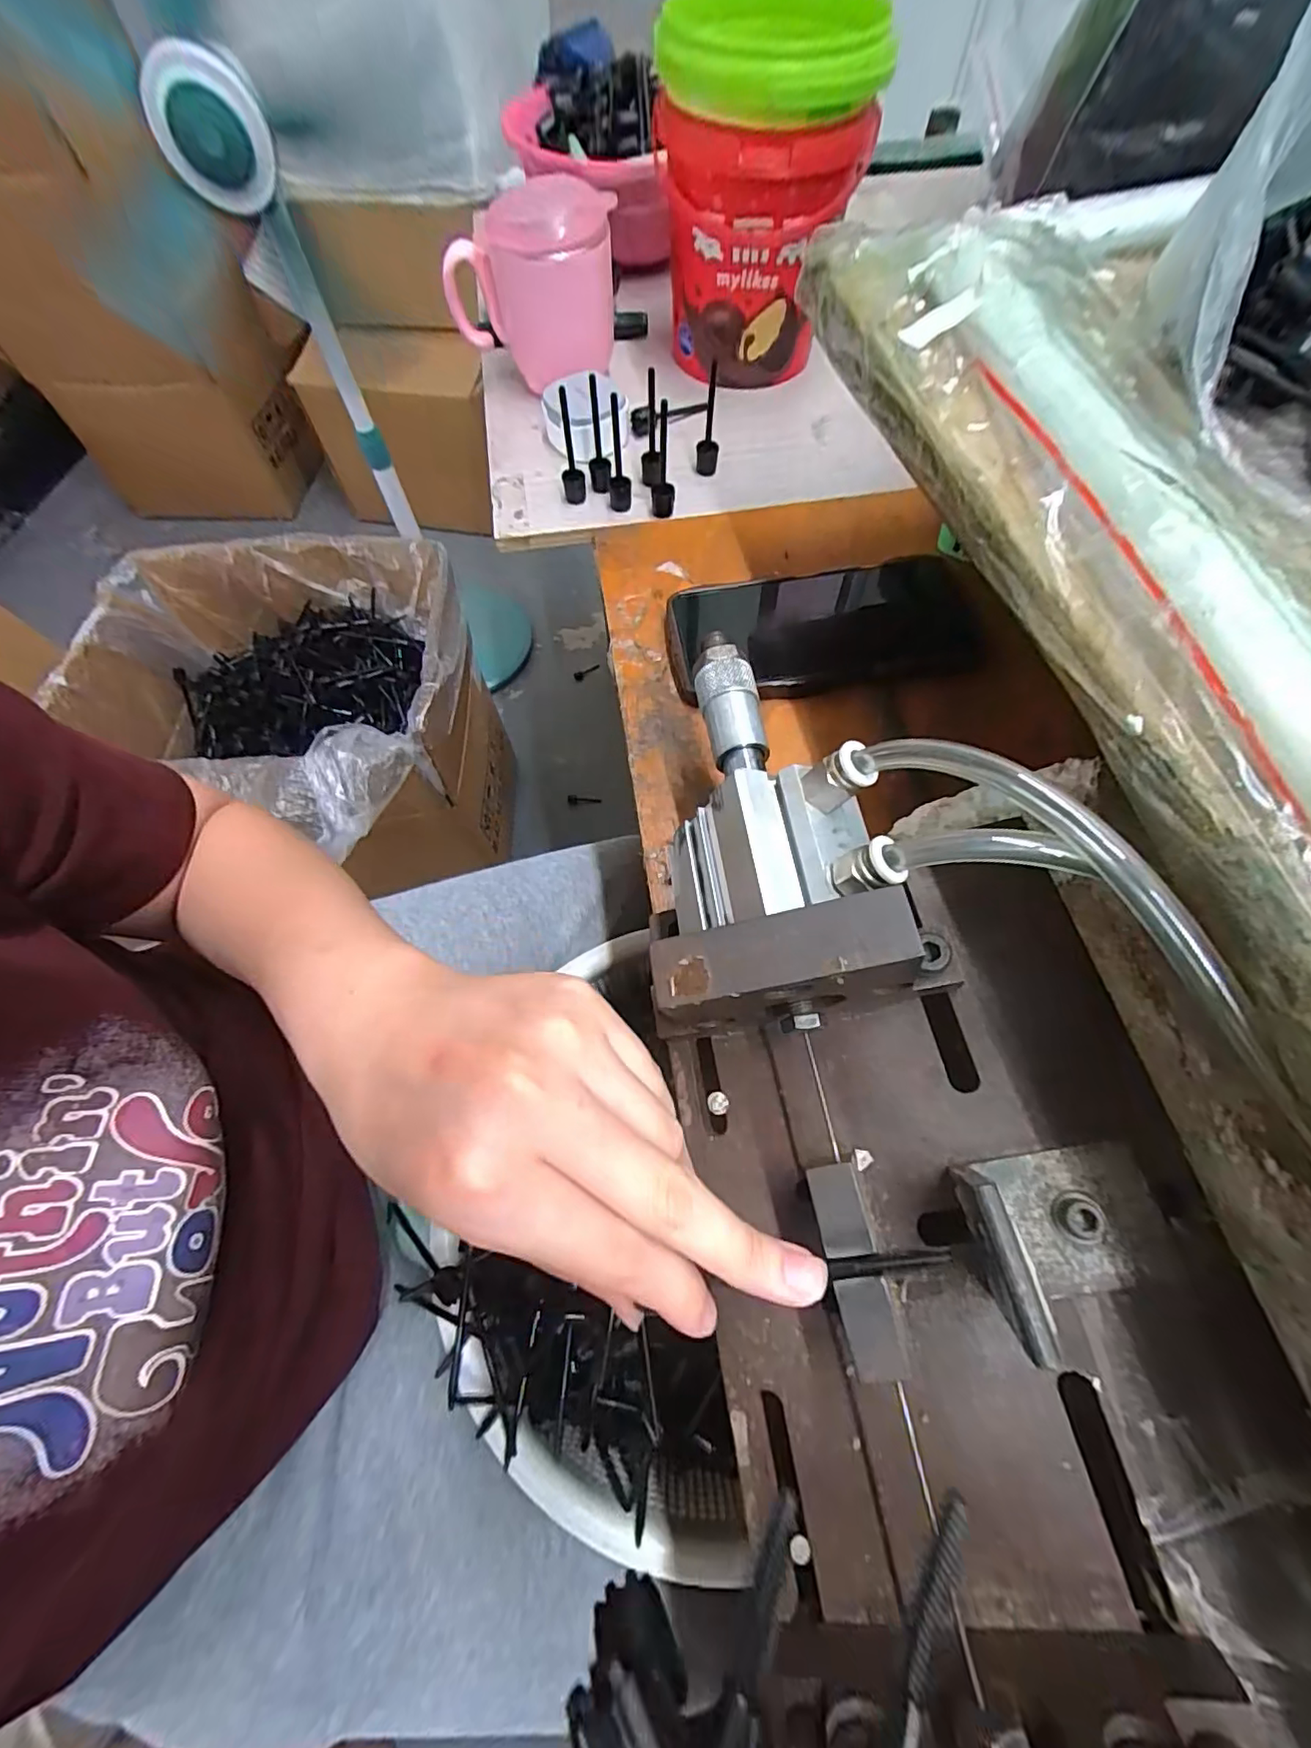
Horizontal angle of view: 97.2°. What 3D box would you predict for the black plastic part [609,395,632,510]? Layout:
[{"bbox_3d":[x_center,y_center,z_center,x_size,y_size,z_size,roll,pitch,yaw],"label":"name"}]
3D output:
[{"bbox_3d":[-0.024,-0.262,0.361,0.014,0.064,0.014,-5,66,-1],"label":"black plastic part"}]

